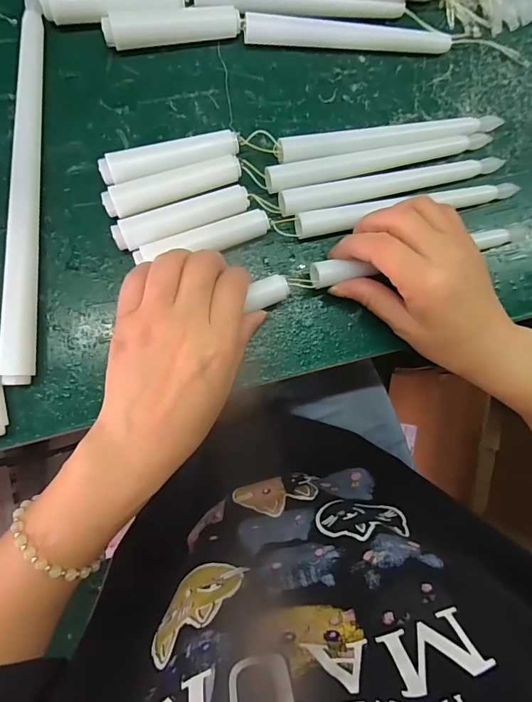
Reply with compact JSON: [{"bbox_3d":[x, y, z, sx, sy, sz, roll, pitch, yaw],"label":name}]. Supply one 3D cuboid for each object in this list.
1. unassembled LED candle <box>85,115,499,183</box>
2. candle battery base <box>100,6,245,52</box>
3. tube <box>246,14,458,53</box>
[{"bbox_3d":[0.031,-0.140,0.275,0.272,0.014,0.023,-11,89,-8],"label":"unassembled LED candle"},{"bbox_3d":[-0.061,-0.213,0.266,0.086,0.015,0.019,-15,90,-8],"label":"candle battery base"},{"bbox_3d":[0.058,-0.221,0.285,0.146,0.013,0.014,-3,88,-8],"label":"tube"}]

